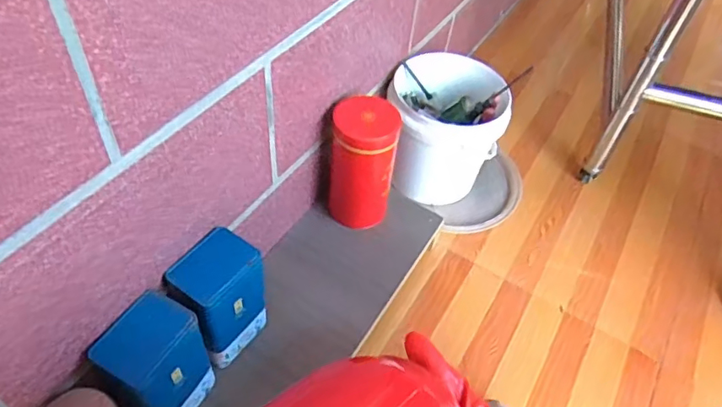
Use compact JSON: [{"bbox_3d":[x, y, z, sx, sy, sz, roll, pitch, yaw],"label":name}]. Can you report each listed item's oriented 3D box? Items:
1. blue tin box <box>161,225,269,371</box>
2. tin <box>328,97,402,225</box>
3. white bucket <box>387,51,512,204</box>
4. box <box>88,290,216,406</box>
[{"bbox_3d":[-0.179,0.124,0.699,0.076,0.158,0.106,32,53,20],"label":"blue tin box"},{"bbox_3d":[0.003,-0.062,0.854,0.096,0.191,0.090,3,49,-4],"label":"tin"},{"bbox_3d":[0.149,-0.147,1.044,0.210,0.211,0.262,5,49,-2],"label":"white bucket"},{"bbox_3d":[-0.237,0.192,0.630,0.075,0.161,0.107,27,52,17],"label":"box"}]

